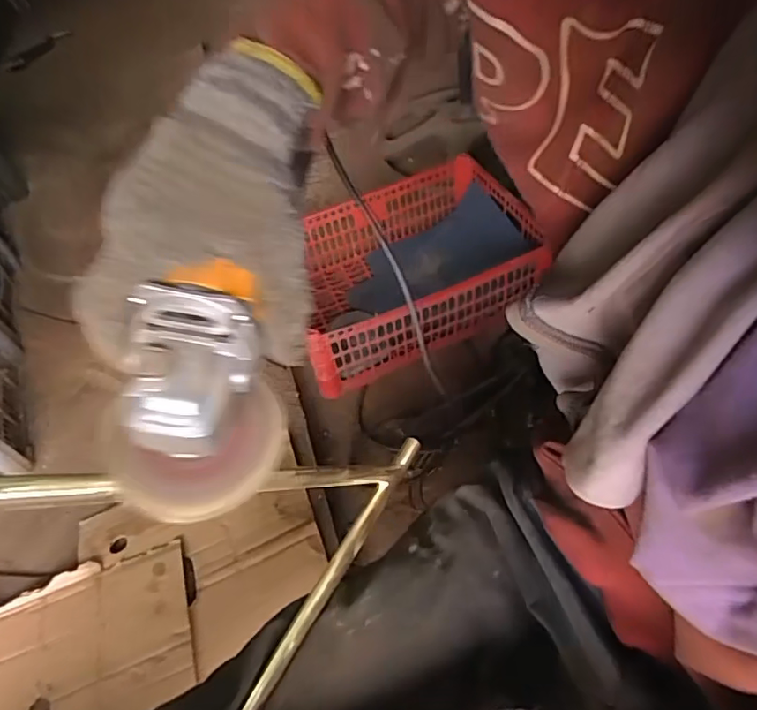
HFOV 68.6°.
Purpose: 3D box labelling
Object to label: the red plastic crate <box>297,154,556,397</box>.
[{"bbox_3d":[0.047,-0.157,1.029,0.430,0.151,0.317,-19,49,-8],"label":"red plastic crate"}]

